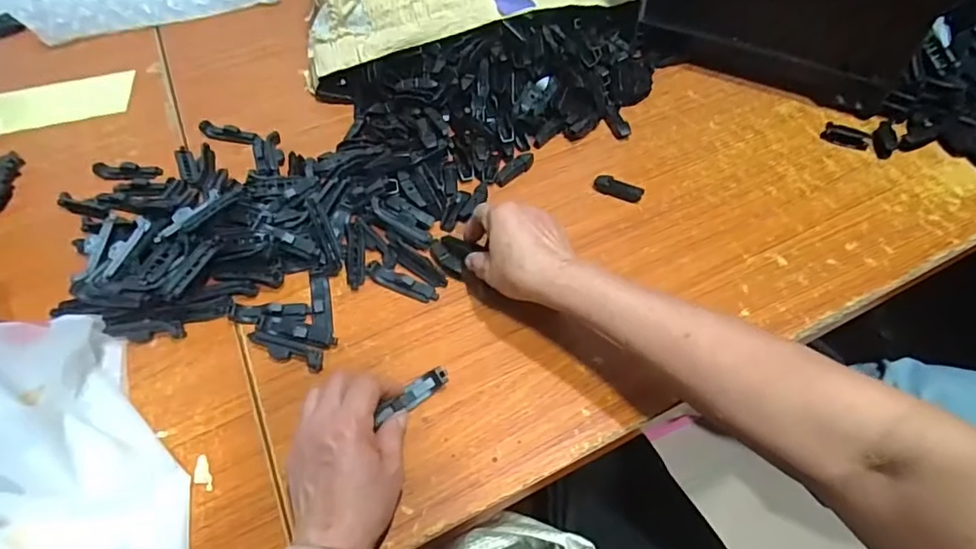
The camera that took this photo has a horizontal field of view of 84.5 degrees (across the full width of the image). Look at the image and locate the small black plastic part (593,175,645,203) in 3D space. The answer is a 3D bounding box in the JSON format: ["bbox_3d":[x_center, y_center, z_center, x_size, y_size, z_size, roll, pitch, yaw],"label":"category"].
[{"bbox_3d":[0.140,-0.093,0.578,0.052,0.016,0.016,17,56,14],"label":"small black plastic part"}]

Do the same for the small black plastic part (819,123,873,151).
[{"bbox_3d":[0.405,-0.157,0.607,0.048,0.013,0.021,21,57,17],"label":"small black plastic part"}]

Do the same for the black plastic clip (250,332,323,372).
[{"bbox_3d":[-0.180,0.068,0.478,0.073,0.012,0.017,13,55,12],"label":"black plastic clip"}]

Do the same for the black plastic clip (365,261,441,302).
[{"bbox_3d":[-0.083,0.007,0.517,0.073,0.013,0.018,19,57,16],"label":"black plastic clip"}]

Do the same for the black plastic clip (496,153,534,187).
[{"bbox_3d":[0.029,-0.120,0.603,0.055,0.012,0.018,-37,60,-22],"label":"black plastic clip"}]

